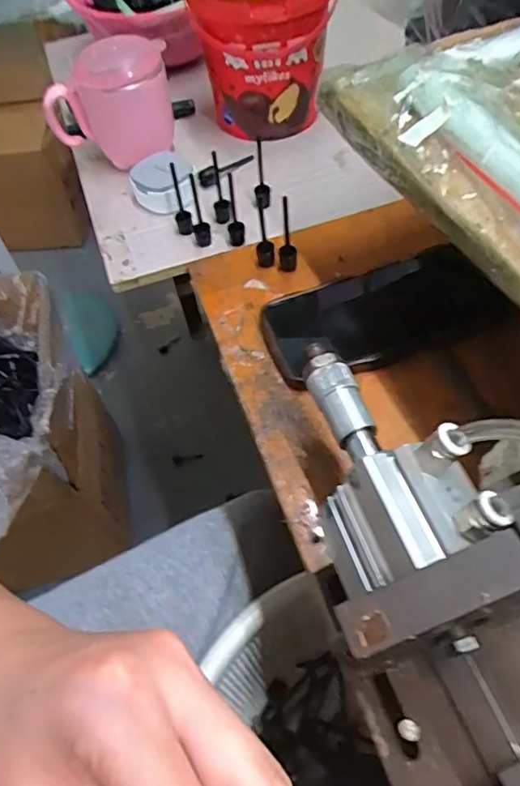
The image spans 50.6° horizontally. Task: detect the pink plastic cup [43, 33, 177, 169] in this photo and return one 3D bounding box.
[{"bbox_3d":[-0.138,-0.263,0.506,0.112,0.097,0.073,9,57,12],"label":"pink plastic cup"}]

